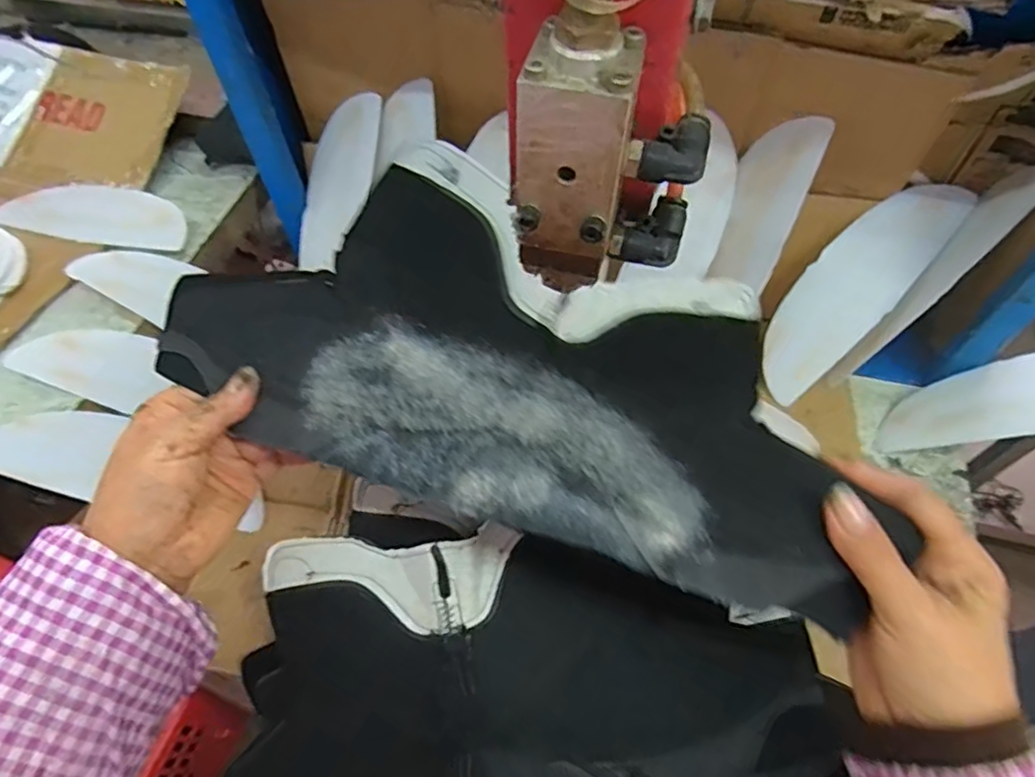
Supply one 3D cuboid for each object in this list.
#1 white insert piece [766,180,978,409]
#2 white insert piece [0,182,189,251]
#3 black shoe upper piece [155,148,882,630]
[{"bbox_3d":[0.283,-0.084,0.536,0.074,0.007,0.208,37,105,8],"label":"white insert piece"},{"bbox_3d":[-0.424,-0.177,0.638,0.212,0.010,0.077,8,64,6],"label":"white insert piece"},{"bbox_3d":[-0.001,-0.026,0.348,0.374,0.062,0.193,16,62,12],"label":"black shoe upper piece"}]

